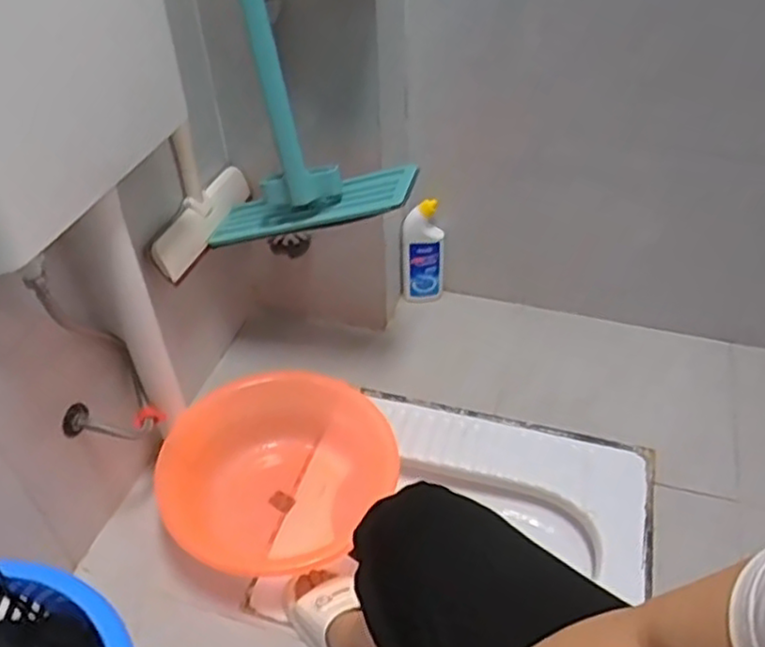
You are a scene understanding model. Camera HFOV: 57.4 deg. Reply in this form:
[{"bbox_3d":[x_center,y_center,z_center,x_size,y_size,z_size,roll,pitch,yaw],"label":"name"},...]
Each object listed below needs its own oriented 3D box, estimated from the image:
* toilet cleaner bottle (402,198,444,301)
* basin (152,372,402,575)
[{"bbox_3d":[0.079,-0.136,1.357,0.082,0.197,0.052,8,43,10],"label":"toilet cleaner bottle"},{"bbox_3d":[-0.161,0.229,1.045,0.297,0.134,0.320,-1,43,1],"label":"basin"}]

